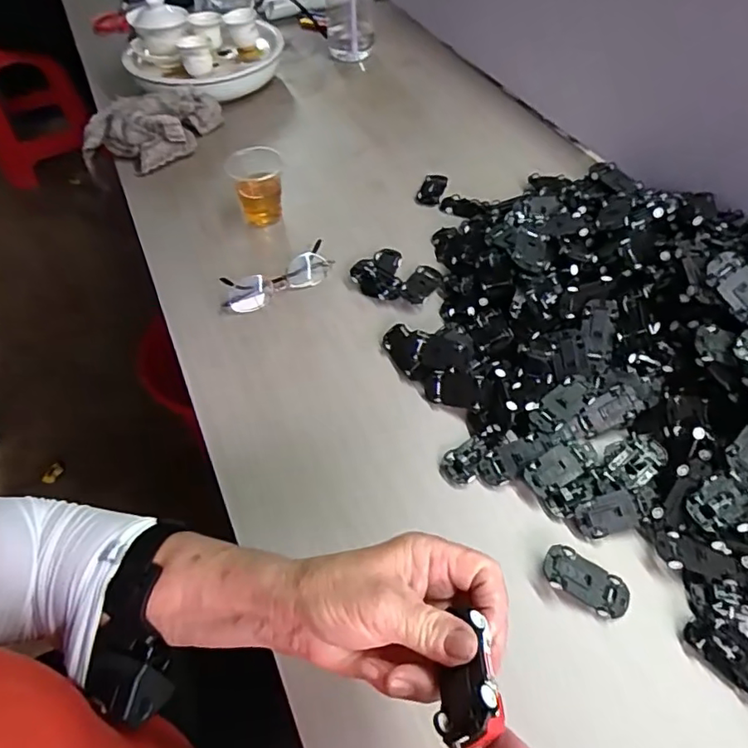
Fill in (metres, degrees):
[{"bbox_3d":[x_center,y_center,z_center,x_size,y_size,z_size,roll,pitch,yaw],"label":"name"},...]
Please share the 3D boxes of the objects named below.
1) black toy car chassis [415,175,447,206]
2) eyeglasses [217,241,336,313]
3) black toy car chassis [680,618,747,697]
[{"bbox_3d":[0.076,-0.241,0.730,0.033,0.010,0.057,17,56,18],"label":"black toy car chassis"},{"bbox_3d":[-0.107,-0.105,0.622,0.126,0.035,0.031,-26,55,-14],"label":"eyeglasses"},{"bbox_3d":[0.248,0.195,0.382,0.065,0.022,0.028,34,63,27],"label":"black toy car chassis"}]

